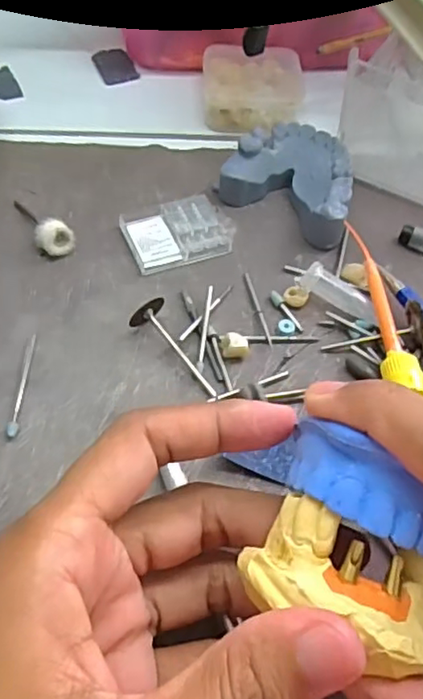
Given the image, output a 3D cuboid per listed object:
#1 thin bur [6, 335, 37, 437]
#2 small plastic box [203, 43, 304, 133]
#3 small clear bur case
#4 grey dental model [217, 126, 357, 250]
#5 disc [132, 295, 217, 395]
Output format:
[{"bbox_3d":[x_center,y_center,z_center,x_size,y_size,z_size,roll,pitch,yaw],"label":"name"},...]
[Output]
[{"bbox_3d":[-0.072,0.012,0.234,0.004,0.004,0.046,4,55,-3],"label":"thin bur"},{"bbox_3d":[0.023,-0.148,0.344,0.054,0.020,0.057,1,56,-5],"label":"small plastic box"},{"bbox_3d":[-0.014,-0.054,0.284,0.051,0.007,0.034,-17,59,-16],"label":"small clear bur case"},{"bbox_3d":[0.043,-0.083,0.297,0.063,0.023,0.055,29,58,14],"label":"grey dental model"},{"bbox_3d":[-0.016,0.001,0.242,0.017,0.013,0.045,-24,61,-20],"label":"disc"}]

